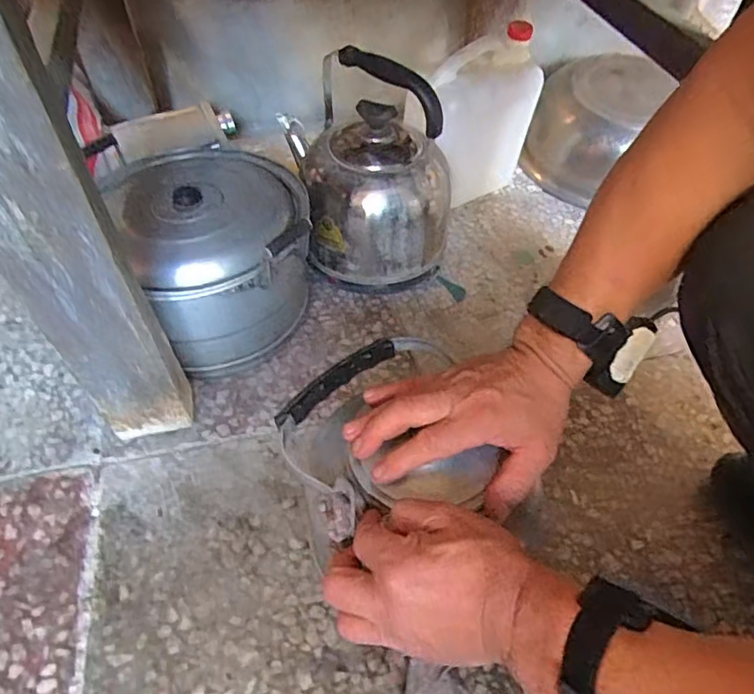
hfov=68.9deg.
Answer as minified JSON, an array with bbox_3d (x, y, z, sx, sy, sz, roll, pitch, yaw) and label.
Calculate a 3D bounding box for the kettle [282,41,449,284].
[{"bbox_3d":[-0.006,-0.260,0.777,0.213,0.263,0.225,-8,50,-7],"label":"kettle"}]

